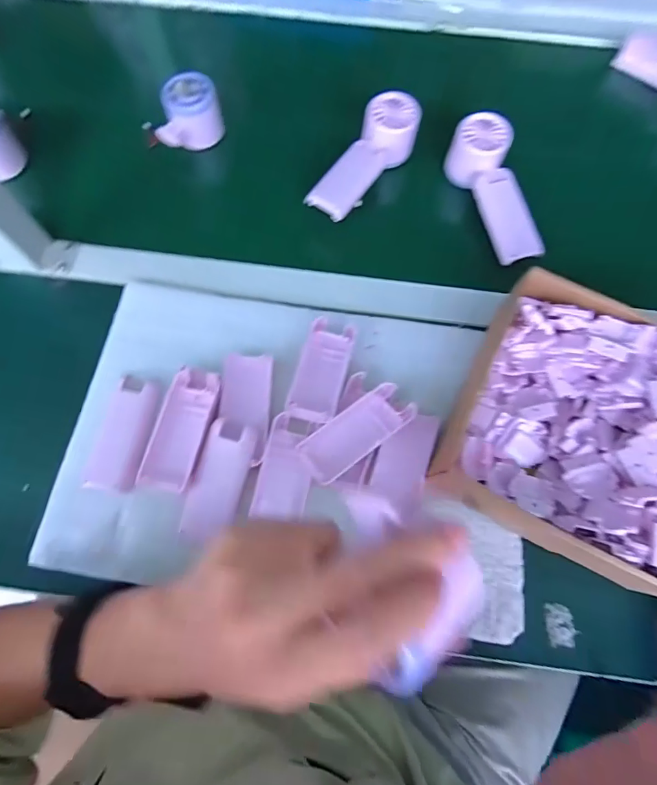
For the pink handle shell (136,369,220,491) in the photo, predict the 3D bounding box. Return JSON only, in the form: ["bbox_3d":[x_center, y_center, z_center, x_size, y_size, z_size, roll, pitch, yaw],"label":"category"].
[{"bbox_3d":[-0.127,0.032,0.392,0.044,0.023,0.105,12,72,4],"label":"pink handle shell"}]

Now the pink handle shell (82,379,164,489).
[{"bbox_3d":[-0.179,0.037,0.395,0.043,0.012,0.097,13,72,5],"label":"pink handle shell"}]

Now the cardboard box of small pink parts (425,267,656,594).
[{"bbox_3d":[0.212,0.030,0.378,0.196,0.069,0.201,24,73,8],"label":"cardboard box of small pink parts"}]

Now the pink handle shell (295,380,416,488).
[{"bbox_3d":[0.024,0.034,0.385,0.103,0.009,0.041,-36,75,-11],"label":"pink handle shell"}]

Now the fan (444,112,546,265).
[{"bbox_3d":[0.176,-0.214,0.468,0.056,0.042,0.160,-16,72,-5],"label":"fan"}]

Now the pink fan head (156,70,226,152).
[{"bbox_3d":[-0.162,-0.318,0.510,0.075,0.053,0.053,-23,73,-7],"label":"pink fan head"}]

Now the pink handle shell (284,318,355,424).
[{"bbox_3d":[-0.005,-0.022,0.409,0.044,0.016,0.102,13,72,4],"label":"pink handle shell"}]

